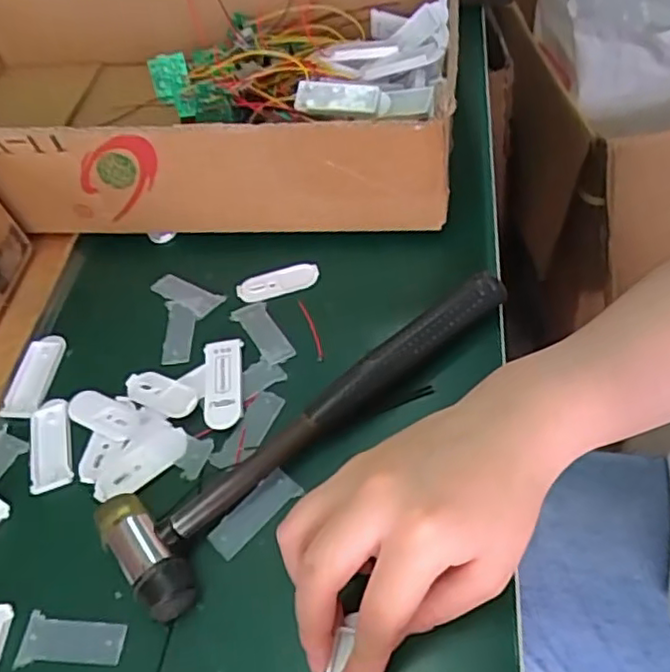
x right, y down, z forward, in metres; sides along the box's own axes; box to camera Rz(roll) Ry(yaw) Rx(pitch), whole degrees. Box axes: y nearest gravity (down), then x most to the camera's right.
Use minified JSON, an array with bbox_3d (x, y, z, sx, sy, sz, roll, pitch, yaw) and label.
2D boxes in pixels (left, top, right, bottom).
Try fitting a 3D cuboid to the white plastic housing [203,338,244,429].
[{"bbox_3d":[-0.062,0.024,0.347,0.021,0.004,0.055,-11,52,5],"label":"white plastic housing"}]

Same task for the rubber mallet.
[{"bbox_3d":[-0.008,0.038,0.328,0.235,0.038,0.065,-39,57,-21],"label":"rubber mallet"}]

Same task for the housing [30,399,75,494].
[{"bbox_3d":[-0.155,0.059,0.347,0.023,0.006,0.055,-21,52,-3],"label":"housing"}]

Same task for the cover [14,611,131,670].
[{"bbox_3d":[-0.116,0.136,0.284,0.047,0.004,0.021,-2,53,12],"label":"cover"}]

